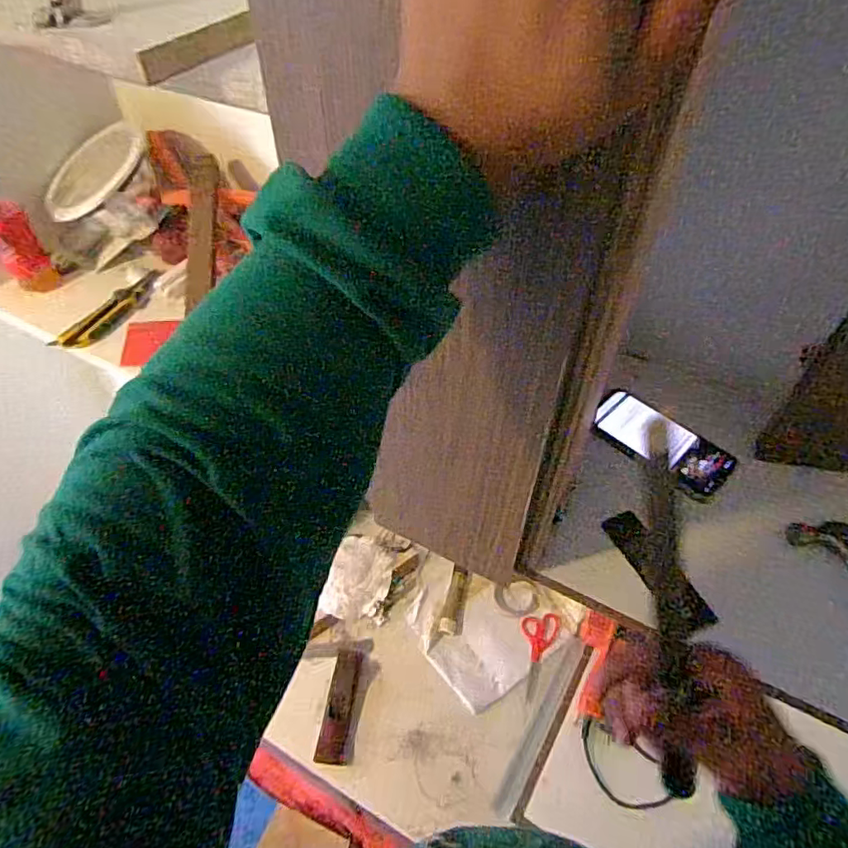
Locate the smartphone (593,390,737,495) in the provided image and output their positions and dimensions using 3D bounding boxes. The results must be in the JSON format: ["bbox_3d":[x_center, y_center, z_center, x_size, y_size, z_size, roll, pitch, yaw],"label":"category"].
[{"bbox_3d":[0.274,0.019,0.656,0.156,0.011,0.076,33,57,25],"label":"smartphone"}]

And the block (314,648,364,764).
[{"bbox_3d":[-0.153,0.516,1.038,0.054,0.015,0.190,4,50,4],"label":"block"}]

